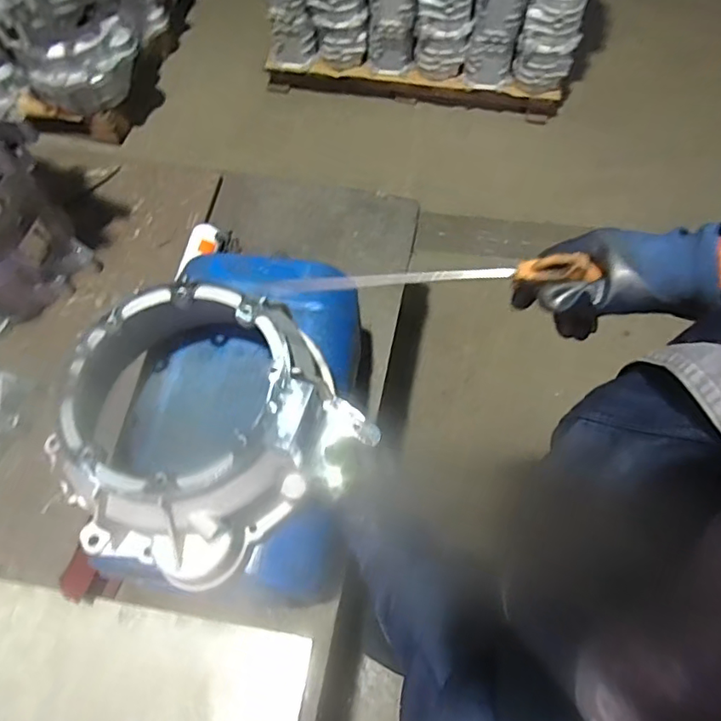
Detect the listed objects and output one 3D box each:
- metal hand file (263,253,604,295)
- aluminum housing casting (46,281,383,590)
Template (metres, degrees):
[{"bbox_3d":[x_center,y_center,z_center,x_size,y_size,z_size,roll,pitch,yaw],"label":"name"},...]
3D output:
[{"bbox_3d":[0.046,-0.070,0.472,0.281,0.016,0.012,-1,61,19],"label":"metal hand file"},{"bbox_3d":[-0.178,0.067,0.603,0.310,0.115,0.280,-35,68,-16],"label":"aluminum housing casting"}]

